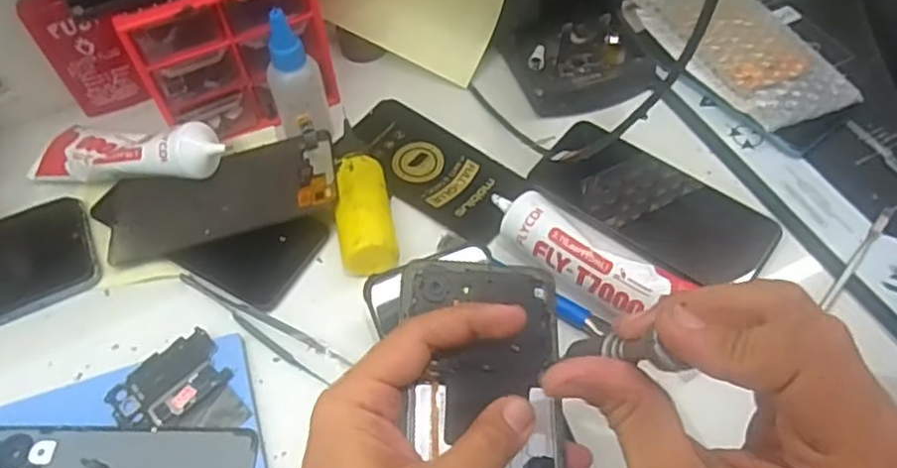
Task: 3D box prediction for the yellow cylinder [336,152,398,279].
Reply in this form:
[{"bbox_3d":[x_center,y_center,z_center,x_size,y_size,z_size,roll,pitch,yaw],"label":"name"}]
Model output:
[{"bbox_3d":[-0.053,-0.006,0.433,0.035,0.035,0.091,-10,56,-5],"label":"yellow cylinder"}]

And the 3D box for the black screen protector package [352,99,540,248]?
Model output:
[{"bbox_3d":[-0.012,-0.048,0.478,0.141,0.006,0.068,36,63,23],"label":"black screen protector package"}]

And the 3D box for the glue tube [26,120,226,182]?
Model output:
[{"bbox_3d":[-0.217,-0.054,0.454,0.145,0.033,0.041,1,54,22],"label":"glue tube"}]

